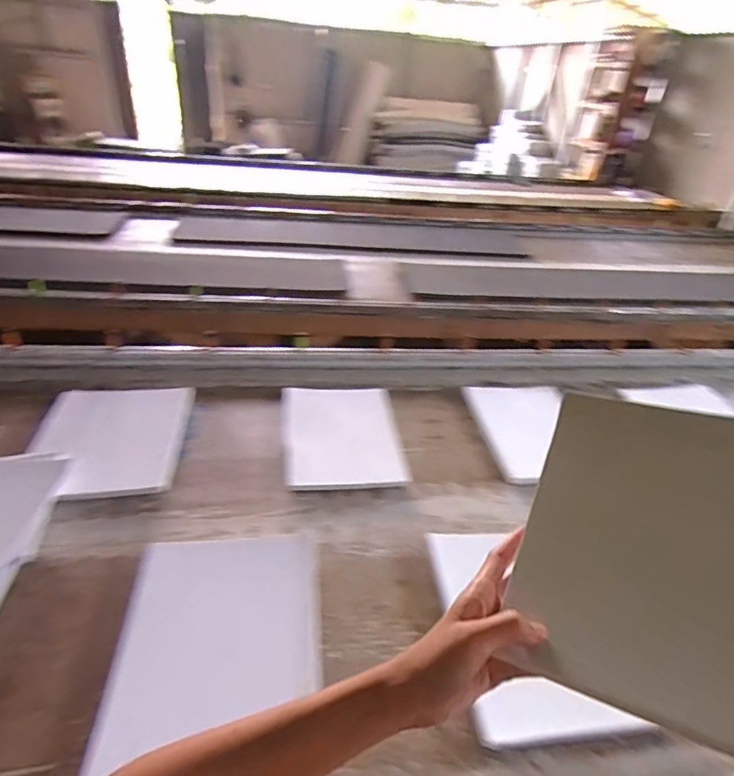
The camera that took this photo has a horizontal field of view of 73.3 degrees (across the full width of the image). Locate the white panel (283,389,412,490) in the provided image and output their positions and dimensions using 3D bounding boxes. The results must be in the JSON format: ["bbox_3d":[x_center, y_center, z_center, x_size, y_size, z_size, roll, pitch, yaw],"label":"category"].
[{"bbox_3d":[-0.043,0.080,0.876,0.199,0.012,0.253,1,37,-12],"label":"white panel"}]

